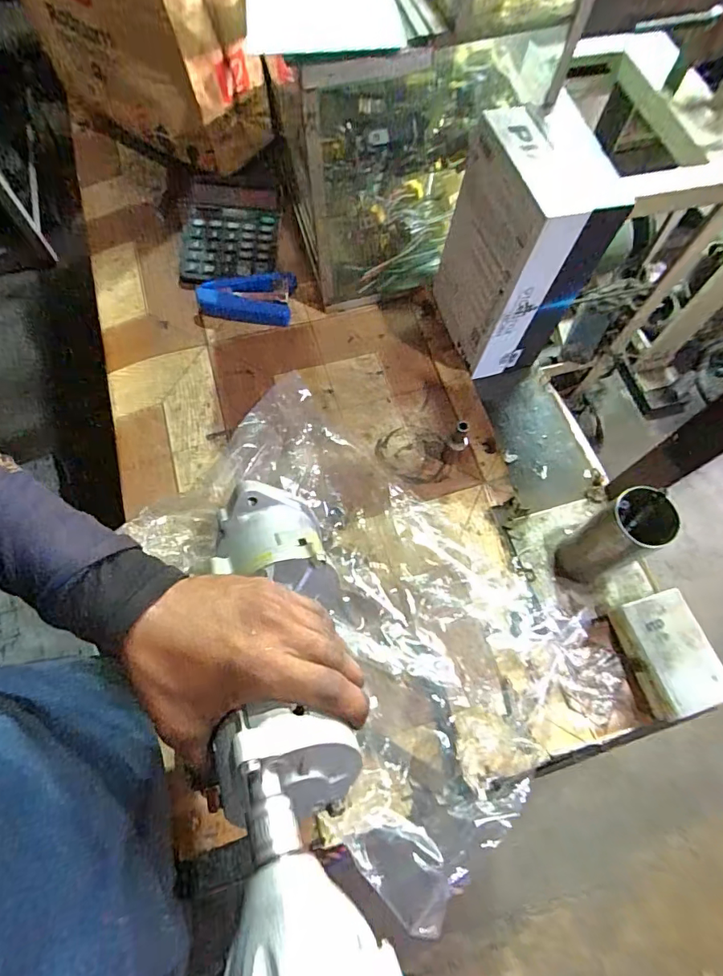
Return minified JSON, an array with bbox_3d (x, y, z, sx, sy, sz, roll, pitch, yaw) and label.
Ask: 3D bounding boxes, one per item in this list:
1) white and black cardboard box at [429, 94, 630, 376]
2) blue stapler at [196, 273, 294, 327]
[{"bbox_3d":[0.150,-0.234,0.490,0.089,0.201,0.140,-17,70,-8],"label":"white and black cardboard box"},{"bbox_3d":[-0.138,-0.230,0.582,0.111,0.034,0.047,1,68,-1],"label":"blue stapler"}]

